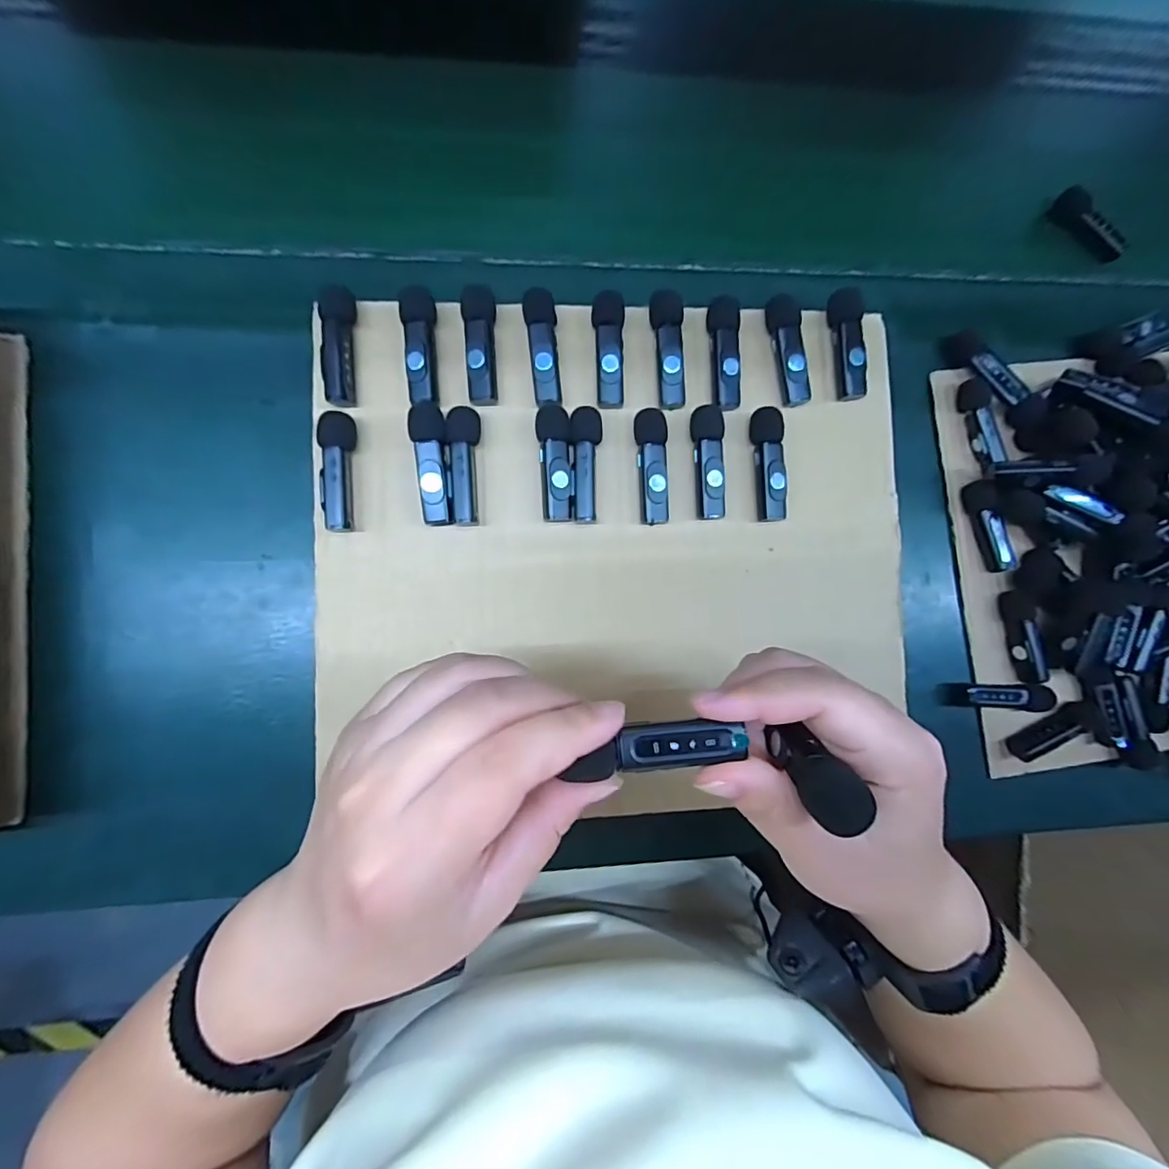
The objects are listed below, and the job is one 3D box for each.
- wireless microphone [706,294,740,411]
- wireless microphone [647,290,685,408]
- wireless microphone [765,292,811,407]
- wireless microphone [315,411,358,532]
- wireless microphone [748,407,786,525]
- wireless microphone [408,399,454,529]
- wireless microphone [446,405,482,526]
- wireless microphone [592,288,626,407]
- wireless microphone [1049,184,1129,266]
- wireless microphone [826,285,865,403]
[{"bbox_3d":[0.084,-0.137,0.314,0.017,0.011,0.064,-5,84,-7],"label":"wireless microphone"},{"bbox_3d":[0.050,-0.138,0.312,0.017,0.011,0.066,-5,84,-7],"label":"wireless microphone"},{"bbox_3d":[0.123,-0.140,0.320,0.016,0.013,0.064,-12,85,-7],"label":"wireless microphone"},{"bbox_3d":[-0.136,-0.061,0.295,0.017,0.020,0.064,0,84,-6],"label":"wireless microphone"},{"bbox_3d":[0.110,-0.071,0.316,0.016,0.011,0.065,-4,84,-6],"label":"wireless microphone"},{"bbox_3d":[-0.085,-0.066,0.302,0.019,0.022,0.066,-5,84,-7],"label":"wireless microphone"},{"bbox_3d":[-0.067,-0.066,0.304,0.018,0.021,0.065,-5,84,-7],"label":"wireless microphone"},{"bbox_3d":[0.015,-0.136,0.309,0.018,0.012,0.062,-4,84,-6],"label":"wireless microphone"},{"bbox_3d":[0.391,-0.278,0.414,0.016,0.027,0.065,-35,88,-9],"label":"wireless microphone"},{"bbox_3d":[0.161,-0.146,0.321,0.015,0.017,0.064,-9,85,-7],"label":"wireless microphone"}]

